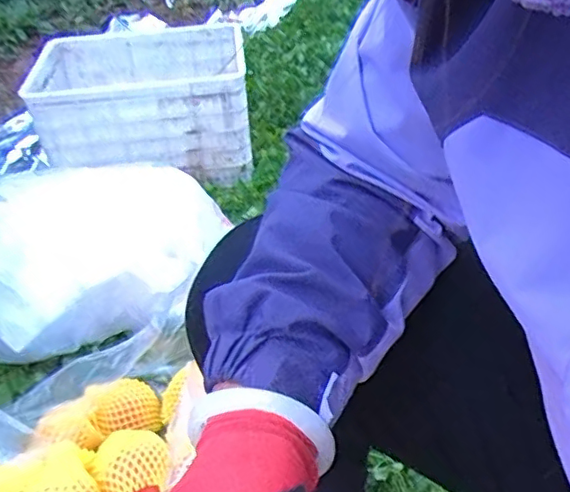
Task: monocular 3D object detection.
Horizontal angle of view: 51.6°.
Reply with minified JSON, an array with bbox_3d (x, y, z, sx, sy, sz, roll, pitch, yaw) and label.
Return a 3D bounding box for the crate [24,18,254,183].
[{"bbox_3d":[-0.324,-0.346,1.424,0.465,0.224,0.433,-5,40,-1],"label":"crate"}]

